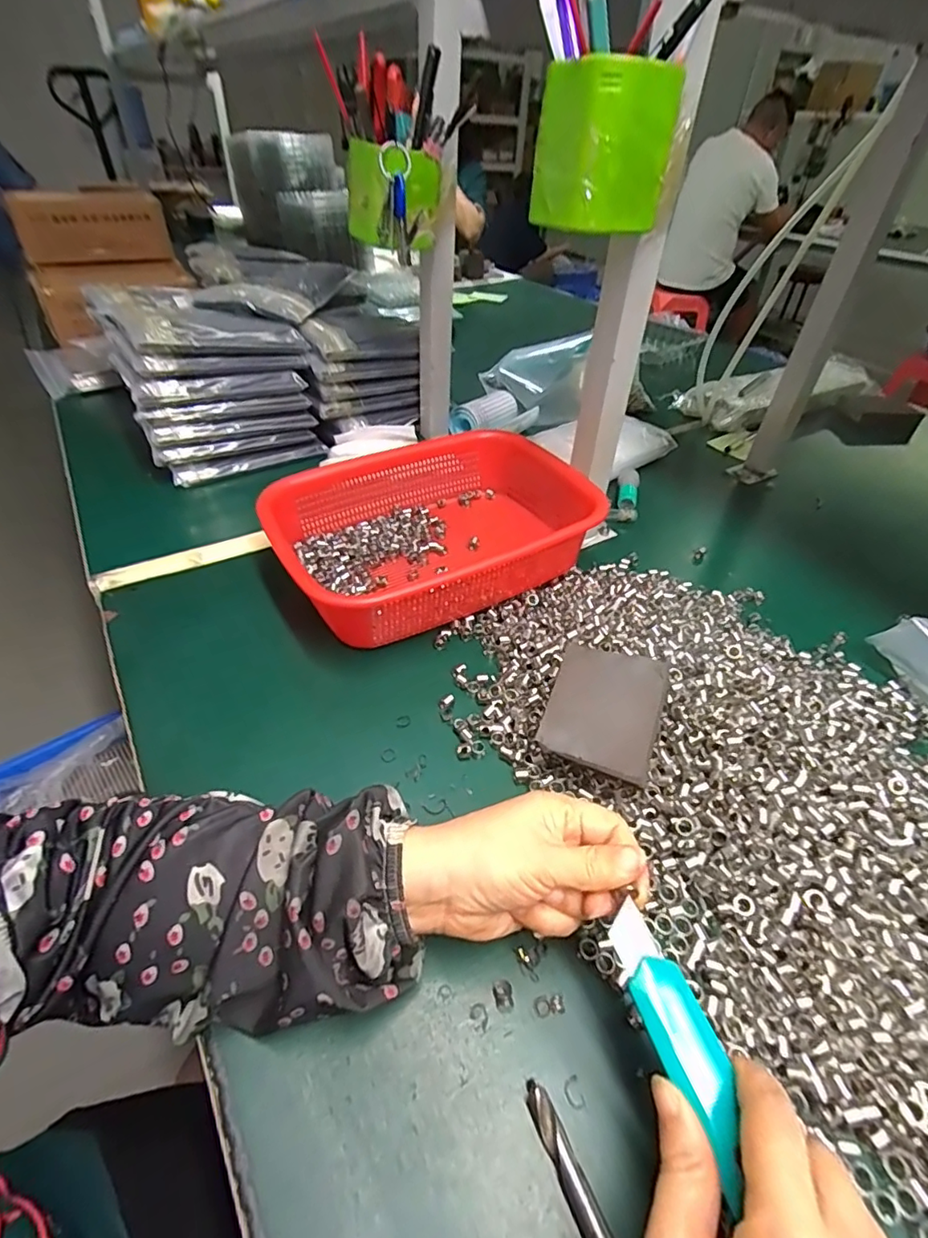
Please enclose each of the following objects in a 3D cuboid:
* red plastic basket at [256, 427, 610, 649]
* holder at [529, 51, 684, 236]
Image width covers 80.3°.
[{"bbox_3d":[-0.030,-0.088,0.513,0.268,0.075,0.205,-19,47,-22],"label":"red plastic basket"},{"bbox_3d":[0.088,-0.300,0.354,0.064,0.079,0.069,-31,52,-31],"label":"holder"}]

